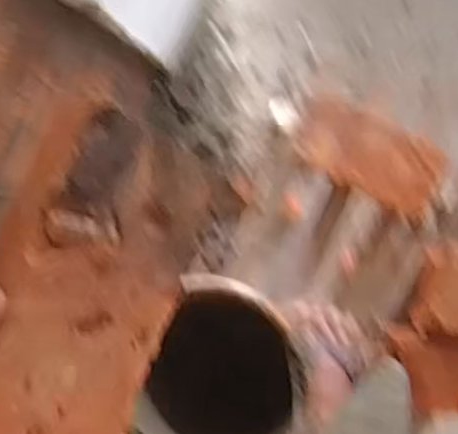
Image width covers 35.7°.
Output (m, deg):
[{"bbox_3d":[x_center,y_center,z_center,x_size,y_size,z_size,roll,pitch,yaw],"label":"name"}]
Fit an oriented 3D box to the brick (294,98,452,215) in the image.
[{"bbox_3d":[0.193,-0.082,0.973,0.202,0.057,0.110,23,97,1],"label":"brick"}]

